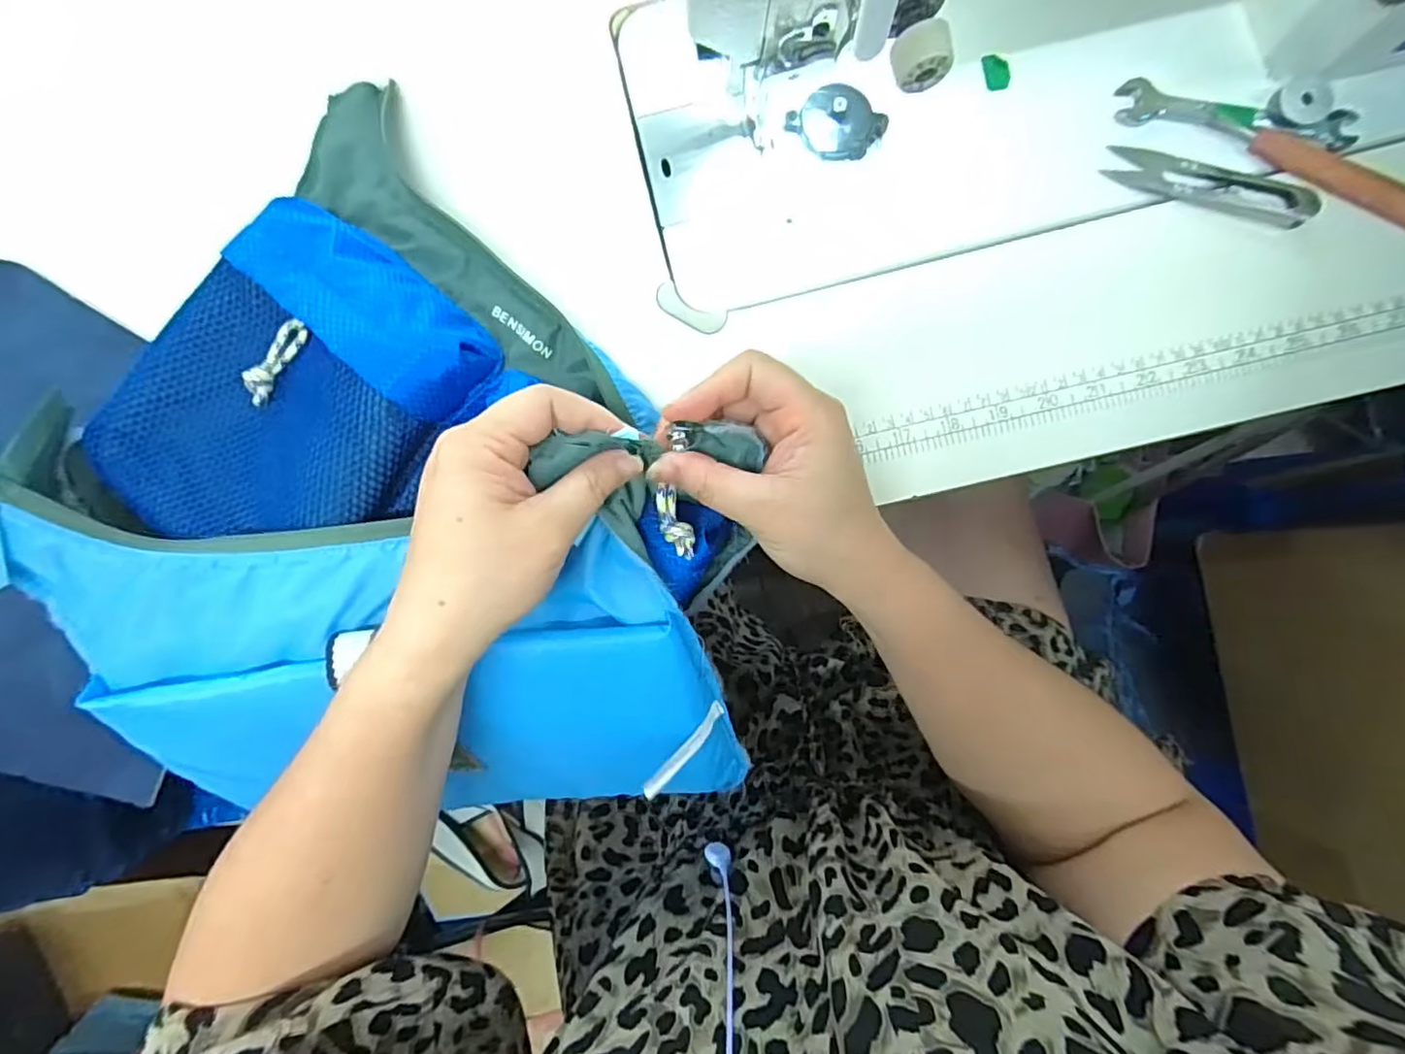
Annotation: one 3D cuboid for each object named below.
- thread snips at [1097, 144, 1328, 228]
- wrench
[{"bbox_3d":[0.267,-0.179,0.321,0.104,0.006,0.027,14,86,2],"label":"thread snips"},{"bbox_3d":[0.285,-0.219,0.325,0.124,0.008,0.021,7,86,1],"label":"wrench"}]

